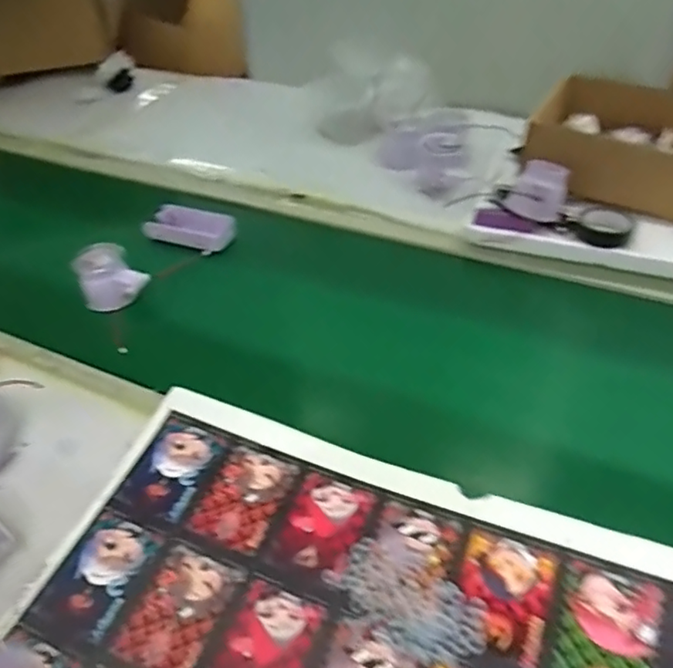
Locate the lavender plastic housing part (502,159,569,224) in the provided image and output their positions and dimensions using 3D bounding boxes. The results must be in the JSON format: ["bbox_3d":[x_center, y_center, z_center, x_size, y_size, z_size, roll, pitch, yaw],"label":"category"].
[{"bbox_3d":[0.218,-0.151,0.648,0.060,0.054,0.056,15,50,19],"label":"lavender plastic housing part"}]

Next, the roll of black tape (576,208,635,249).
[{"bbox_3d":[0.291,-0.116,0.640,0.053,0.023,0.053,17,50,20],"label":"roll of black tape"}]

